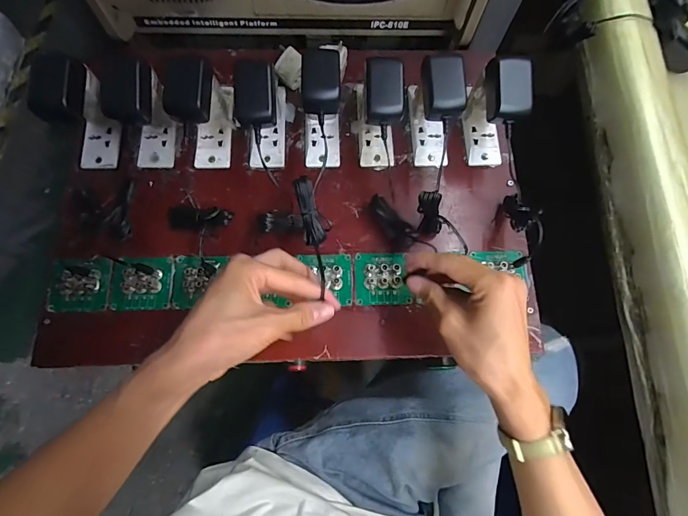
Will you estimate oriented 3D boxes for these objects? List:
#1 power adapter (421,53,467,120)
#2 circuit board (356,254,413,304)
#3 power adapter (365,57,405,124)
[{"bbox_3d":[0.111,-0.191,0.422,0.046,0.028,0.065,-1,74,-2],"label":"power adapter"},{"bbox_3d":[0.046,0.024,0.455,0.065,0.008,0.062,0,74,-2],"label":"circuit board"},{"bbox_3d":[0.044,-0.184,0.420,0.042,0.031,0.059,1,74,-1],"label":"power adapter"}]

